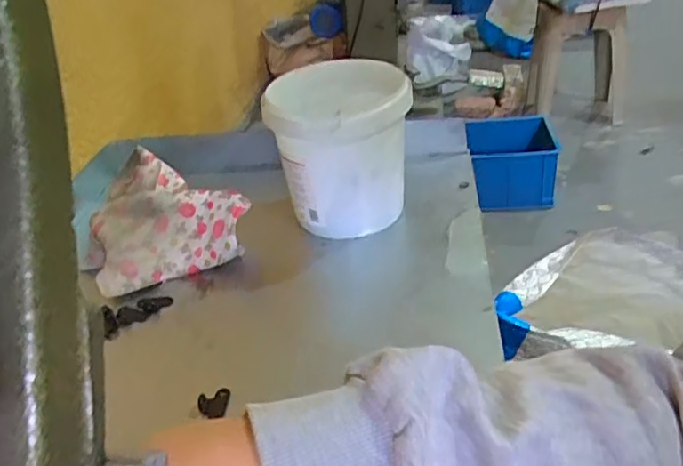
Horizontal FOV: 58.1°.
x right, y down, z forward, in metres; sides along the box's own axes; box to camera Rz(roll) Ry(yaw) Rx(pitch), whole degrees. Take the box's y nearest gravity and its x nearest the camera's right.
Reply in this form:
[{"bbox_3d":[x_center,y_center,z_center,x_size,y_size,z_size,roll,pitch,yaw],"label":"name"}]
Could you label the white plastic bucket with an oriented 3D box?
[{"bbox_3d":[-0.001,-0.072,0.550,0.116,0.125,0.116,-3,34,2],"label":"white plastic bucket"}]

